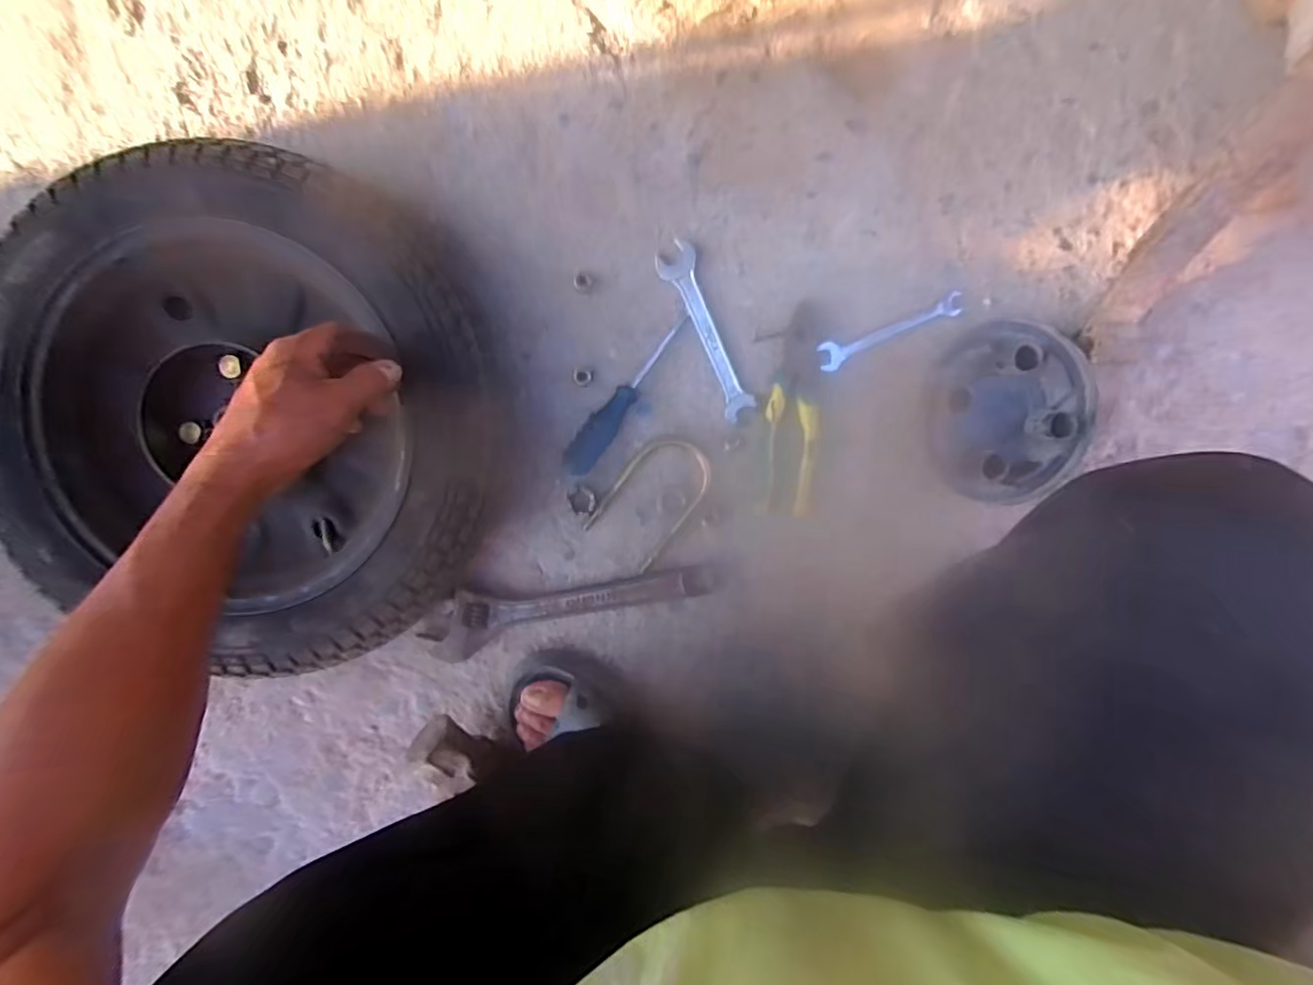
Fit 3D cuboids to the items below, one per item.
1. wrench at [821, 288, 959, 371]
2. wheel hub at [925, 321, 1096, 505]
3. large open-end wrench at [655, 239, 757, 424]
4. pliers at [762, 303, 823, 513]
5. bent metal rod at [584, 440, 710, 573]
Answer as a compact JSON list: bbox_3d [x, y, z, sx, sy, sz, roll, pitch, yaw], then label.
[{"bbox_3d":[0.218,-0.152,0.559,0.142,0.009,0.026,-24,97,3],"label":"wrench"},{"bbox_3d":[0.325,-0.073,0.552,0.149,0.048,0.156,0,98,0],"label":"wheel hub"},{"bbox_3d":[0.047,-0.148,0.560,0.035,0.007,0.167,-23,97,3],"label":"large open-end wrench"},{"bbox_3d":[0.129,-0.076,0.567,0.048,0.010,0.193,0,98,0],"label":"pliers"},{"bbox_3d":[-0.003,0.005,0.573,0.074,0.007,0.125,36,96,-4],"label":"bent metal rod"}]

